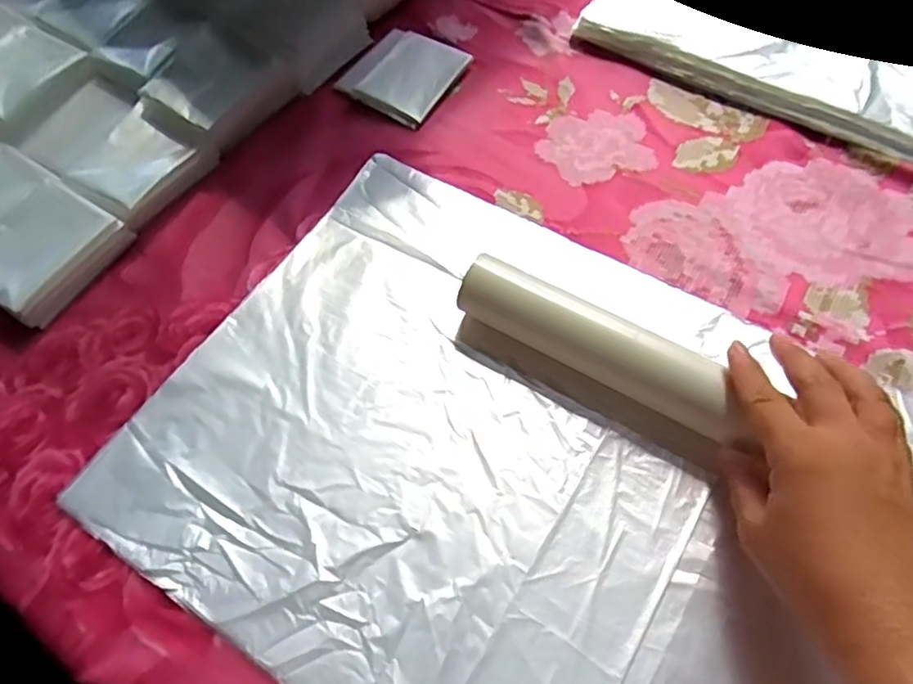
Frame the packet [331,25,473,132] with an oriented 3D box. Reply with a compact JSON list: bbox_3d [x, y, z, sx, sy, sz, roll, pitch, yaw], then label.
[{"bbox_3d":[-0.041,-0.219,0.512,0.078,0.016,0.088,29,67,18],"label":"packet"}]

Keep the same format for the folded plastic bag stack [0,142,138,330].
[{"bbox_3d":[-0.295,-0.072,0.424,0.123,0.041,0.089,27,66,17],"label":"folded plastic bag stack"}]

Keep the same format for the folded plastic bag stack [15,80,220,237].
[{"bbox_3d":[-0.247,-0.135,0.458,0.116,0.040,0.084,28,66,18],"label":"folded plastic bag stack"}]

